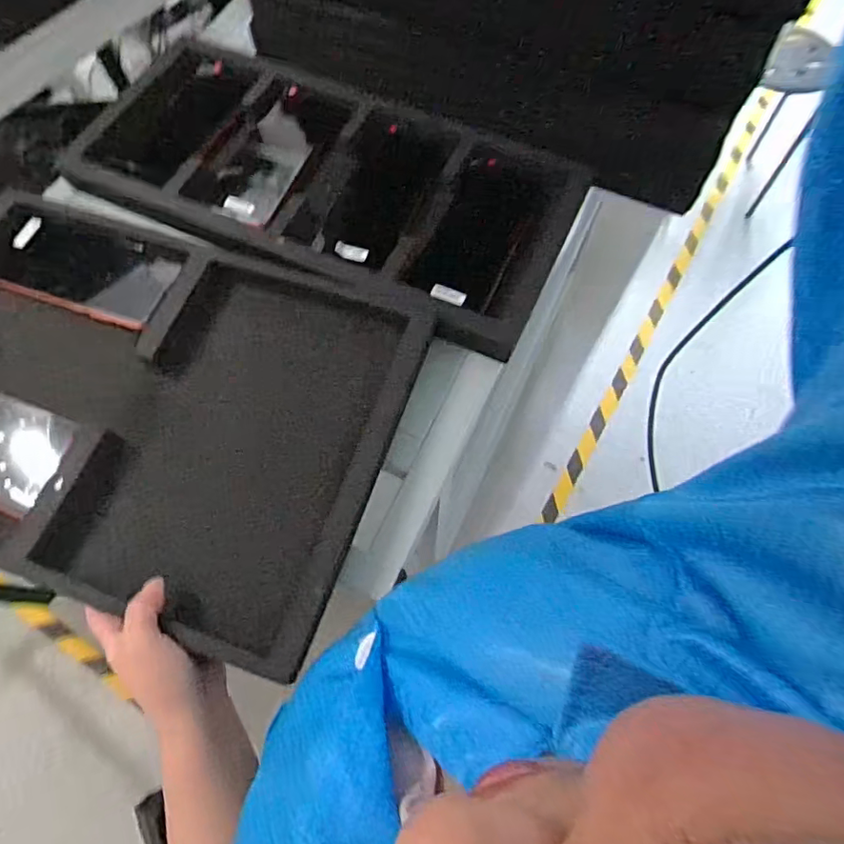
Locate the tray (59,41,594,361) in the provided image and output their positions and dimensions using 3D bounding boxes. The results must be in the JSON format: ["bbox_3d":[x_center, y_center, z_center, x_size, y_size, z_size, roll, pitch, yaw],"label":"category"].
[{"bbox_3d":[-0.099,-0.240,0.521,0.479,0.038,0.217,25,70,11],"label":"tray"}]

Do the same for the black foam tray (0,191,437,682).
[{"bbox_3d":[-0.237,-0.021,0.440,0.427,0.039,0.293,17,69,8],"label":"black foam tray"}]

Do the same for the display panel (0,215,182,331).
[{"bbox_3d":[-0.311,-0.140,0.491,0.171,0.012,0.086,17,69,8],"label":"display panel"}]

